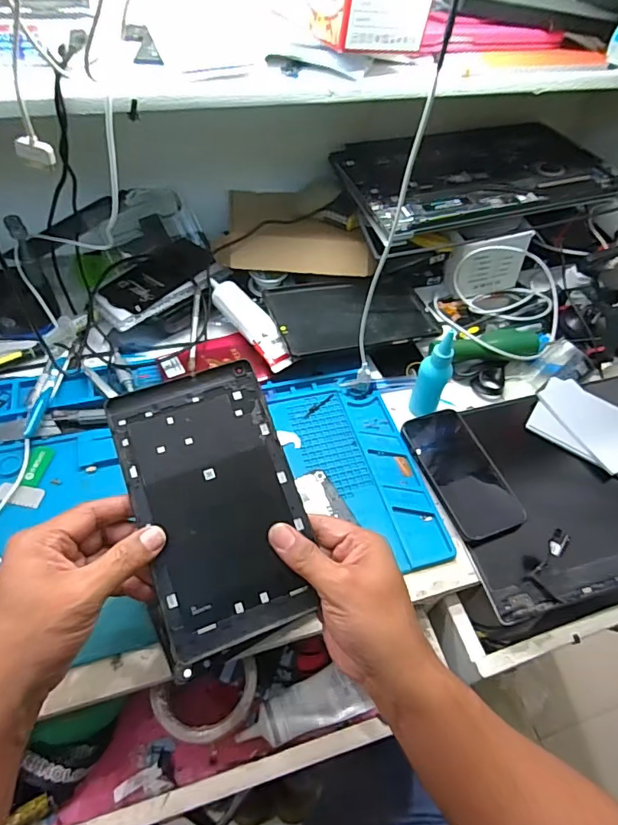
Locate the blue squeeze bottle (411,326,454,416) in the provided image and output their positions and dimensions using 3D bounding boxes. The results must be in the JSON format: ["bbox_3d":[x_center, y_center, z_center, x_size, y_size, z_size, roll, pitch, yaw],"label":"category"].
[{"bbox_3d":[0.140,-0.042,0.531,0.034,0.110,0.029,25,55,14],"label":"blue squeeze bottle"}]

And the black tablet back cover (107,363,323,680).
[{"bbox_3d":[-0.072,0.070,0.376,0.128,0.004,0.209,-19,77,-12],"label":"black tablet back cover"}]

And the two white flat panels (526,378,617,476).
[{"bbox_3d":[0.345,0.026,0.554,0.165,0.013,0.095,30,56,17],"label":"two white flat panels"}]

